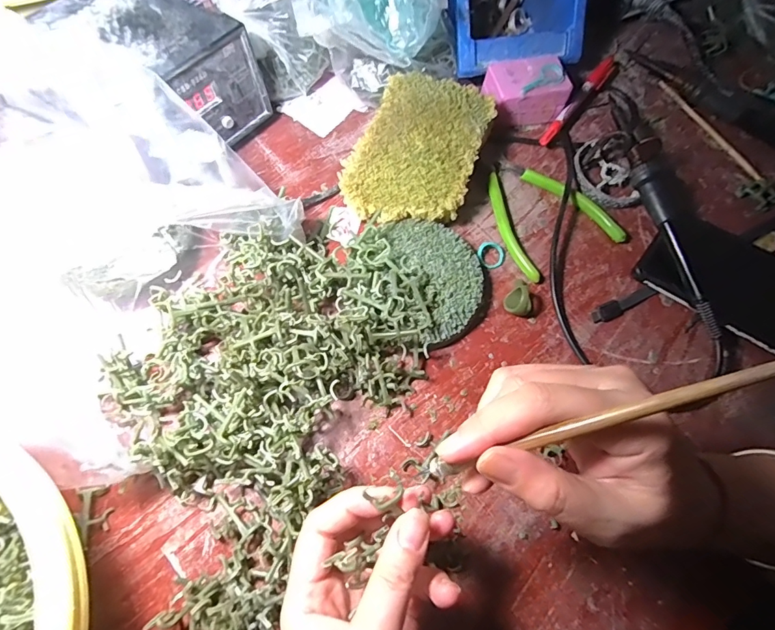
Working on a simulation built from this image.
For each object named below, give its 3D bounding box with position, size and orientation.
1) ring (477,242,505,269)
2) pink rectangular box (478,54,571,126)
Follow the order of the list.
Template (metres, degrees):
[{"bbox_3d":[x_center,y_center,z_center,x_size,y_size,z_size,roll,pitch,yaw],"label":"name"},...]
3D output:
[{"bbox_3d":[0.086,-0.050,0.355,0.022,0.007,0.022,1,69,-3],"label":"ring"},{"bbox_3d":[0.128,-0.210,0.404,0.069,0.039,0.045,-12,70,-7],"label":"pink rectangular box"}]

